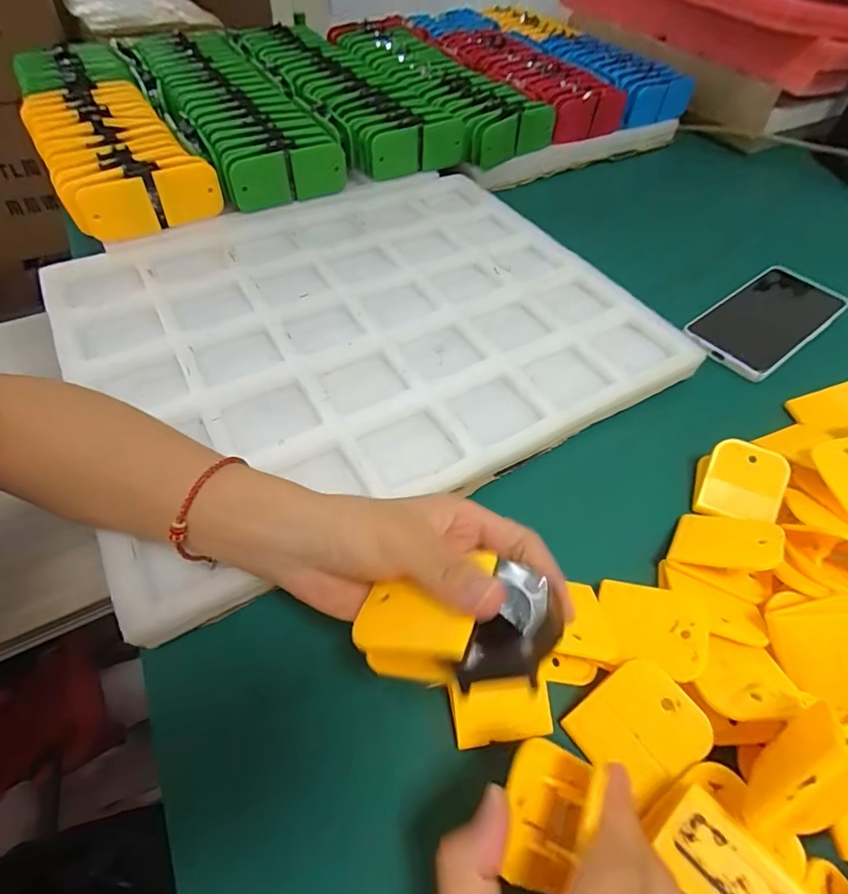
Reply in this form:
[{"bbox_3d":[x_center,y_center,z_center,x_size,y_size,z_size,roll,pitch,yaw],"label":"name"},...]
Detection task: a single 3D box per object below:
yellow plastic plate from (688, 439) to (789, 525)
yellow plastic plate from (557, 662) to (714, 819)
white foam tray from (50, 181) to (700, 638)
[{"bbox_3d":[0.211,0.023,0.325,0.052,0.007,0.051,12,79,13],"label":"yellow plastic plate"},{"bbox_3d":[0.102,0.133,0.232,0.055,0.004,0.047,-41,54,-3],"label":"yellow plastic plate"},{"bbox_3d":[-0.053,-0.105,0.405,0.423,0.022,0.354,-25,58,-20],"label":"white foam tray"}]

